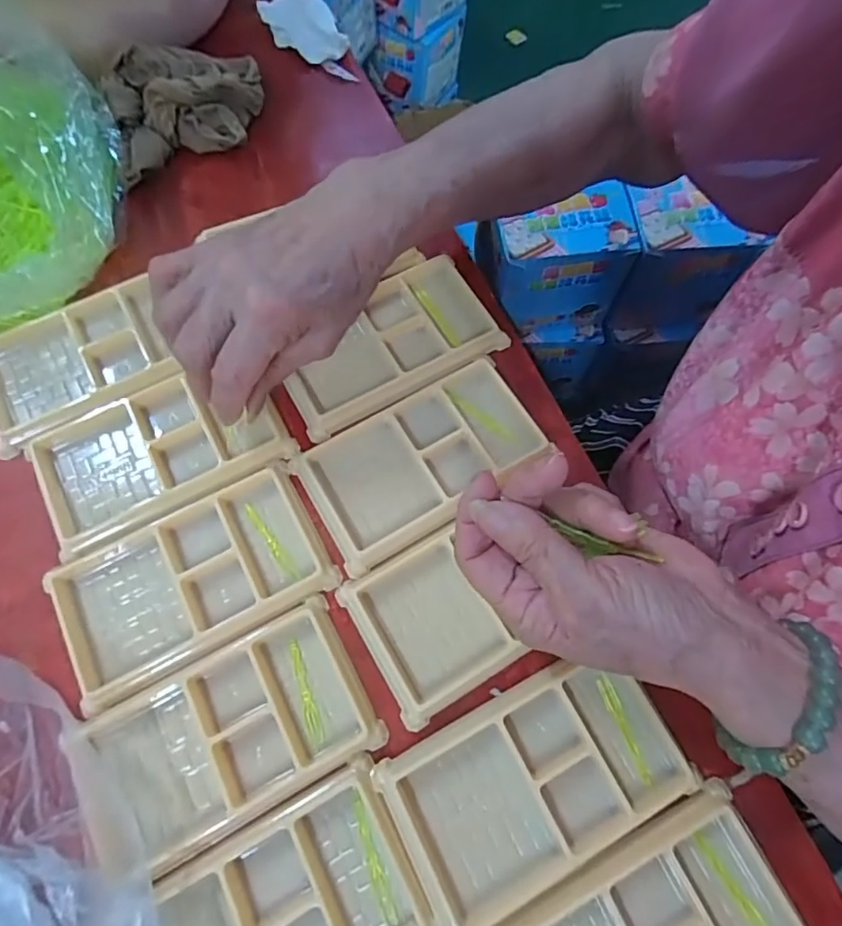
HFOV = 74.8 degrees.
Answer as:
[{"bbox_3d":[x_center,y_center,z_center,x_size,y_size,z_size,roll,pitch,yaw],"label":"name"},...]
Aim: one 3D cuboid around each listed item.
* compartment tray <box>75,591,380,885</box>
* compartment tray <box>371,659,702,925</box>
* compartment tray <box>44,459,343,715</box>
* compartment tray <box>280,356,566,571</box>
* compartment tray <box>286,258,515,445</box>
[{"bbox_3d":[-0.092,0.129,0.265,0.130,0.009,0.077,-27,72,-11],"label":"compartment tray"},{"bbox_3d":[0.055,0.148,0.260,0.136,0.014,0.077,-25,71,-11],"label":"compartment tray"},{"bbox_3d":[-0.120,0.058,0.293,0.133,0.009,0.080,-26,71,-11],"label":"compartment tray"},{"bbox_3d":[0.003,-0.006,0.319,0.137,0.010,0.078,-29,72,-12],"label":"compartment tray"},{"bbox_3d":[-0.023,-0.078,0.345,0.134,0.013,0.078,-27,72,-11],"label":"compartment tray"}]

